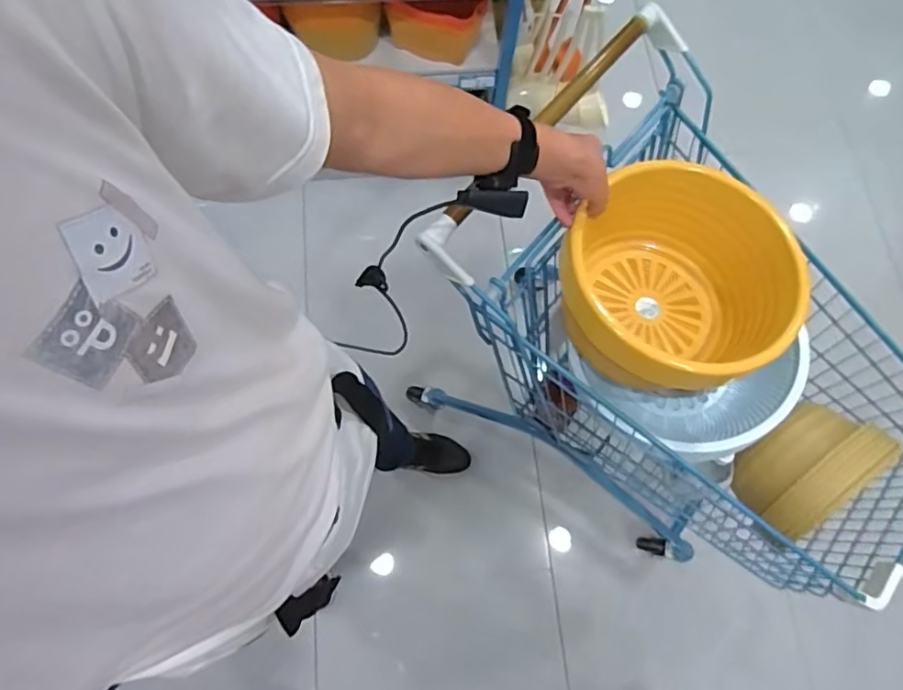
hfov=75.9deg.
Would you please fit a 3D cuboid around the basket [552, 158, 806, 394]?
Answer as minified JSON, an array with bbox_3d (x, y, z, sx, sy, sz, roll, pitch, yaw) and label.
[{"bbox_3d":[0.289,-0.075,0.775,0.275,0.168,0.273,1,72,-2],"label":"basket"}]

